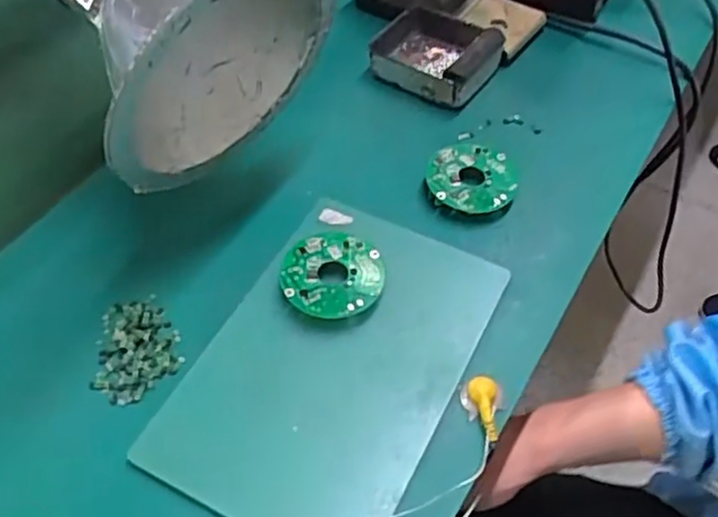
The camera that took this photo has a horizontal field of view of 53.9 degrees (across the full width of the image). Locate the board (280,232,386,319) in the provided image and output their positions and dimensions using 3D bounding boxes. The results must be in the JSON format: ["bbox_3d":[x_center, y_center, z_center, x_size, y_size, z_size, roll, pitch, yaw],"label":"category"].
[{"bbox_3d":[-0.017,0.013,0.456,0.064,0.018,0.063,-1,50,1],"label":"board"}]

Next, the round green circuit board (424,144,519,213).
[{"bbox_3d":[0.083,-0.060,0.513,0.063,0.016,0.061,-1,50,1],"label":"round green circuit board"}]

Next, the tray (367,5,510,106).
[{"bbox_3d":[0.066,-0.173,0.593,0.098,0.037,0.088,22,55,19],"label":"tray"}]

